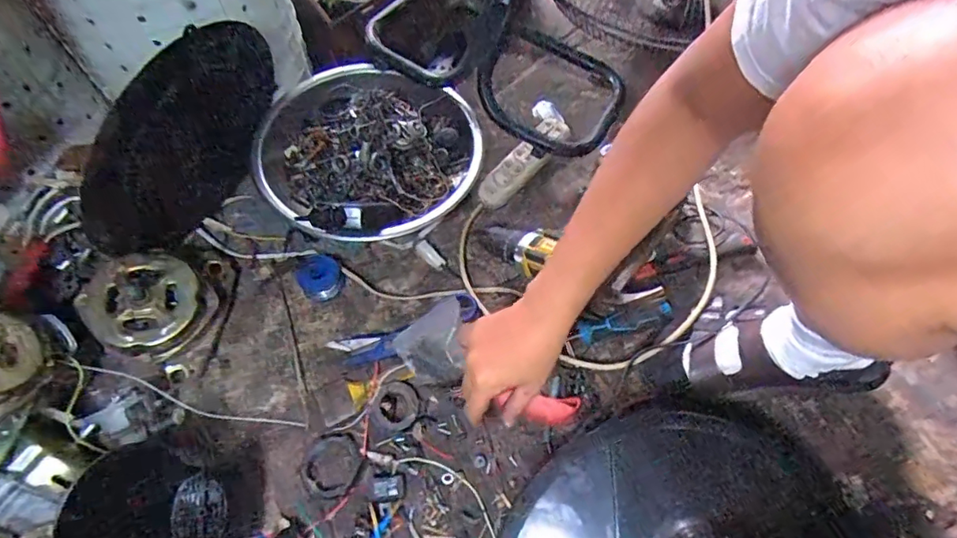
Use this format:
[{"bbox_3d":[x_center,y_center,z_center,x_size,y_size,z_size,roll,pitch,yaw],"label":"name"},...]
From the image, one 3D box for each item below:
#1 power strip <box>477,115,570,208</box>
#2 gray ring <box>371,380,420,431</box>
[{"bbox_3d":[0.068,-0.154,0.750,0.048,0.034,0.183,35,67,21],"label":"power strip"},{"bbox_3d":[-0.093,0.152,0.578,0.051,0.018,0.053,-1,59,2],"label":"gray ring"}]

